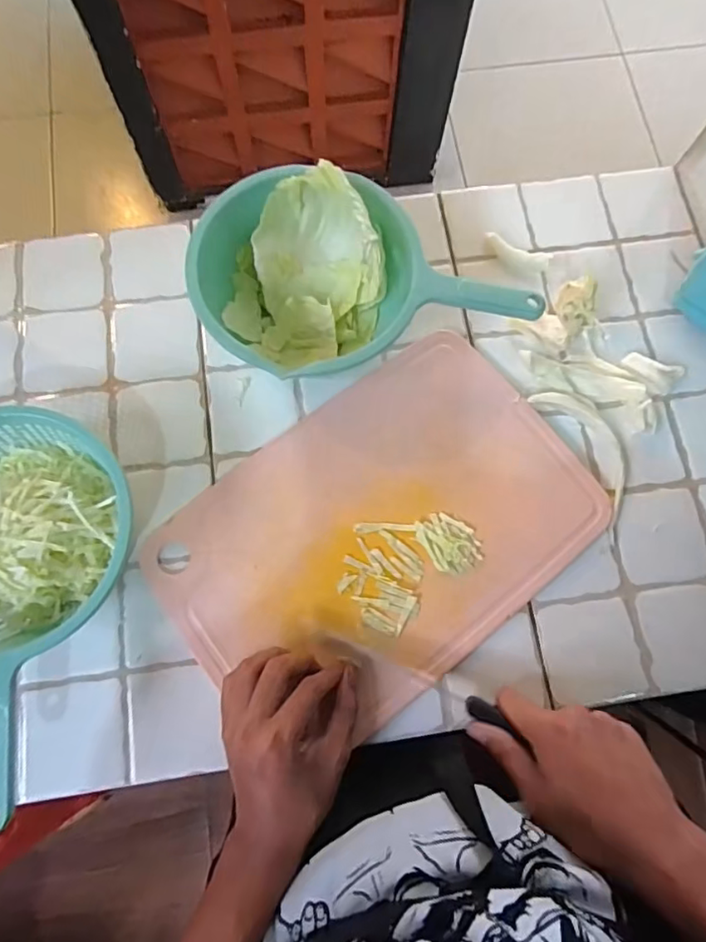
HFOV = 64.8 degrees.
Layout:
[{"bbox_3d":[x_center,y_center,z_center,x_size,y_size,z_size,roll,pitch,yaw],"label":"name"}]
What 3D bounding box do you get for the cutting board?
[{"bbox_3d":[0.024,0.051,0.469,0.345,0.012,0.234,-35,80,-9],"label":"cutting board"}]

